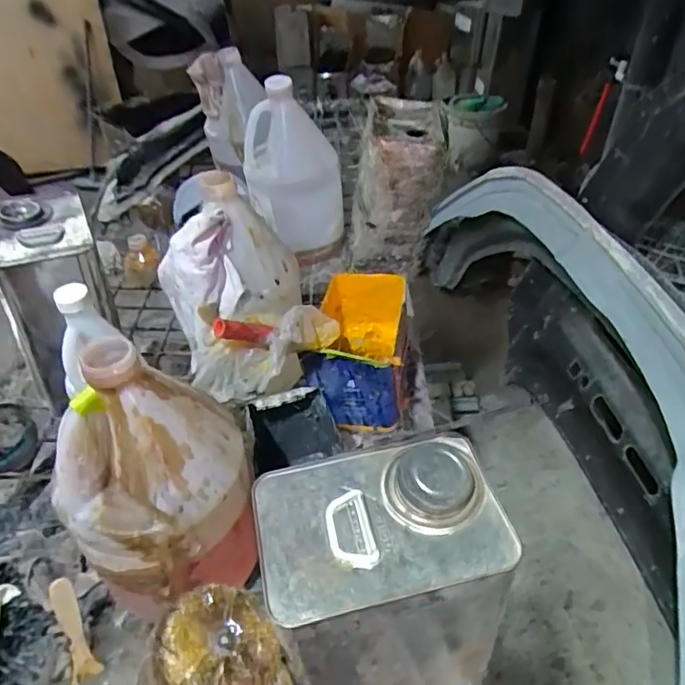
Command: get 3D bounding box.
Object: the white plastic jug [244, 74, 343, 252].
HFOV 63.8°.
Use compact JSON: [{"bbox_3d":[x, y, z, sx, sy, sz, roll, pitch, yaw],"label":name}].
[{"bbox_3d":[-0.082,-0.281,0.894,0.144,0.248,0.123,-7,41,-6],"label":"white plastic jug"}]

